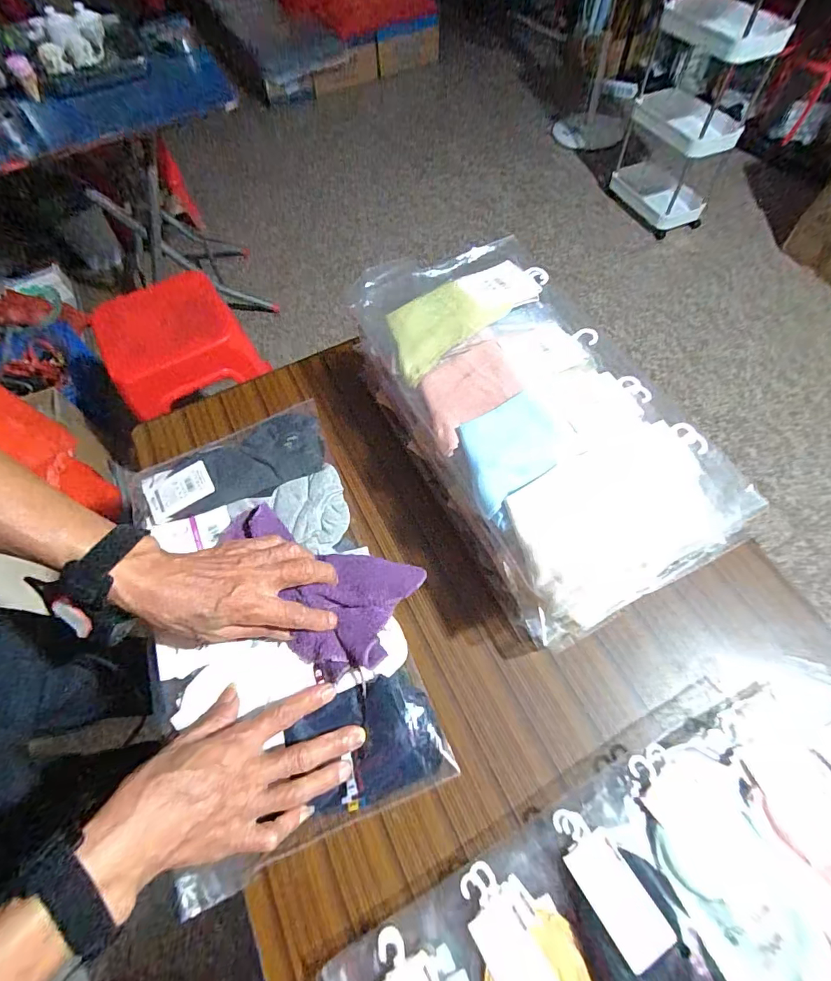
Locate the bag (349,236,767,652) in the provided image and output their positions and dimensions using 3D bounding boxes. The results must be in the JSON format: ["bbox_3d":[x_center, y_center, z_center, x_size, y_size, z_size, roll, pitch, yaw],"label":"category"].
[{"bbox_3d":[0.115,-0.085,0.494,0.230,0.111,0.446,-25,63,-9],"label":"bag"}]

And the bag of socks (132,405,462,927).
[{"bbox_3d":[-0.142,0.101,0.454,0.255,0.045,0.434,-21,63,-7],"label":"bag of socks"}]

